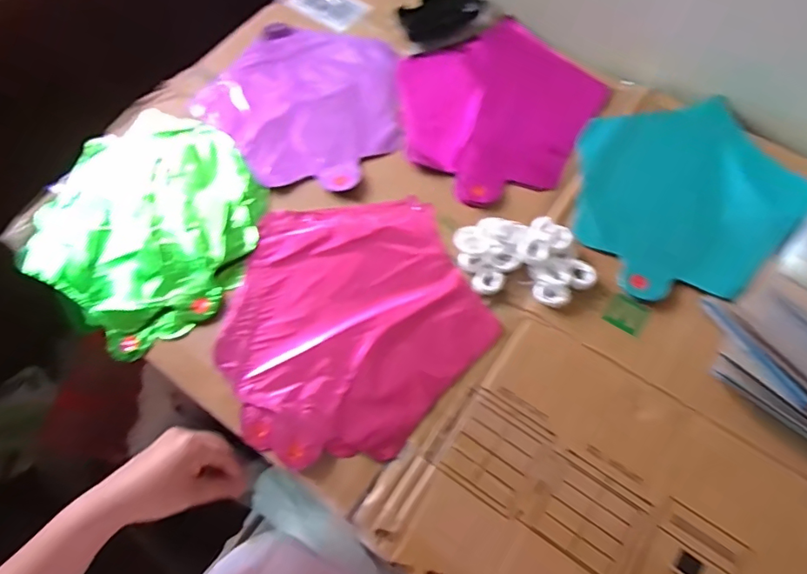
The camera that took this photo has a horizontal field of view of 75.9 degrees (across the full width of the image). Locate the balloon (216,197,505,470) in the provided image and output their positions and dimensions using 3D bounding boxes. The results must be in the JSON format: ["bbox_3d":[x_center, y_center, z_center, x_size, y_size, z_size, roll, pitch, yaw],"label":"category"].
[{"bbox_3d":[-0.053,0.027,0.488,0.235,0.006,0.245,-26,68,-9],"label":"balloon"}]

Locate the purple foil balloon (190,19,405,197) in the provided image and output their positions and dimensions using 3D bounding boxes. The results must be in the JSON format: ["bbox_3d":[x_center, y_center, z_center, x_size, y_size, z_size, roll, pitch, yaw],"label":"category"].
[{"bbox_3d":[-0.103,-0.216,0.599,0.228,0.018,0.223,-1,66,1],"label":"purple foil balloon"}]

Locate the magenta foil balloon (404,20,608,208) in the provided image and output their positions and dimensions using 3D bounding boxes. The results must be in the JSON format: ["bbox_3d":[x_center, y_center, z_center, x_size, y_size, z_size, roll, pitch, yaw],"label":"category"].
[{"bbox_3d":[0.102,-0.208,0.594,0.228,0.009,0.223,-1,66,1],"label":"magenta foil balloon"}]

